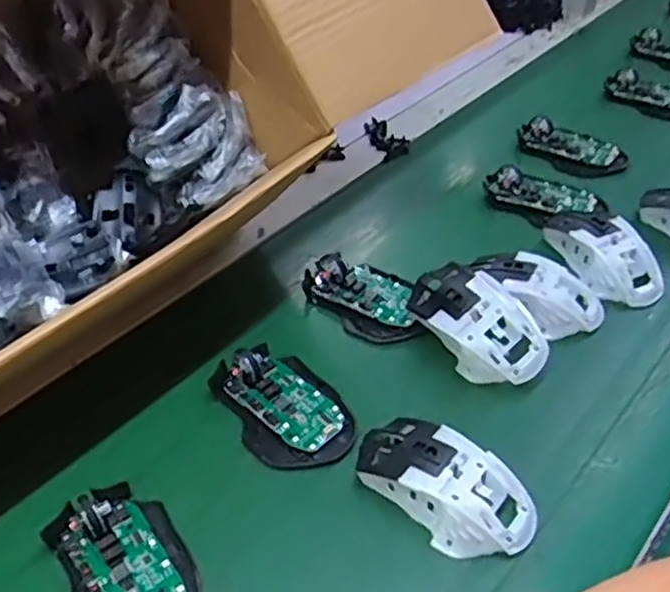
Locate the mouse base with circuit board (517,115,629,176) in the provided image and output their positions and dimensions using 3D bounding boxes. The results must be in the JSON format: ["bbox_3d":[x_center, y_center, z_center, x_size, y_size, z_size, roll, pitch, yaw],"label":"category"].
[{"bbox_3d":[0.255,-0.164,0.754,0.056,0.029,0.124,-28,46,-24],"label":"mouse base with circuit board"}]

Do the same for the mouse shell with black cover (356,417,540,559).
[{"bbox_3d":[0.068,0.115,0.435,0.112,0.033,0.059,27,50,31],"label":"mouse shell with black cover"}]

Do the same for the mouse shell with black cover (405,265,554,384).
[{"bbox_3d":[0.104,0.017,0.524,0.056,0.049,0.115,-29,46,-25],"label":"mouse shell with black cover"}]

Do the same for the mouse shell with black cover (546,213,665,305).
[{"bbox_3d":[0.227,-0.036,0.594,0.061,0.045,0.109,-20,43,-17],"label":"mouse shell with black cover"}]

